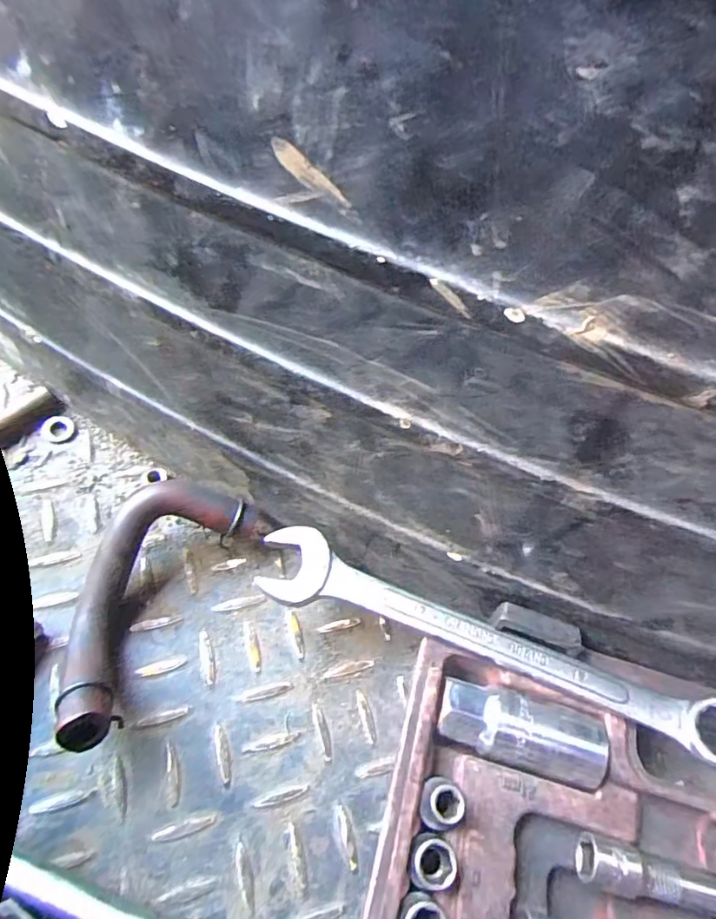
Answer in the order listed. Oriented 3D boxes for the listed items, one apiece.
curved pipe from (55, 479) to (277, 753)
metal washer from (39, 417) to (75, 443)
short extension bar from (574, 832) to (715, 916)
[{"bbox_3d":[-0.089,0.057,0.235,0.053,0.032,0.117,22,53,6],"label":"curved pipe"},{"bbox_3d":[-0.158,-0.016,0.293,0.017,0.004,0.016,1,68,-2],"label":"metal washer"},{"bbox_3d":[0.118,0.156,0.202,0.074,0.010,0.015,16,68,4],"label":"short extension bar"}]

